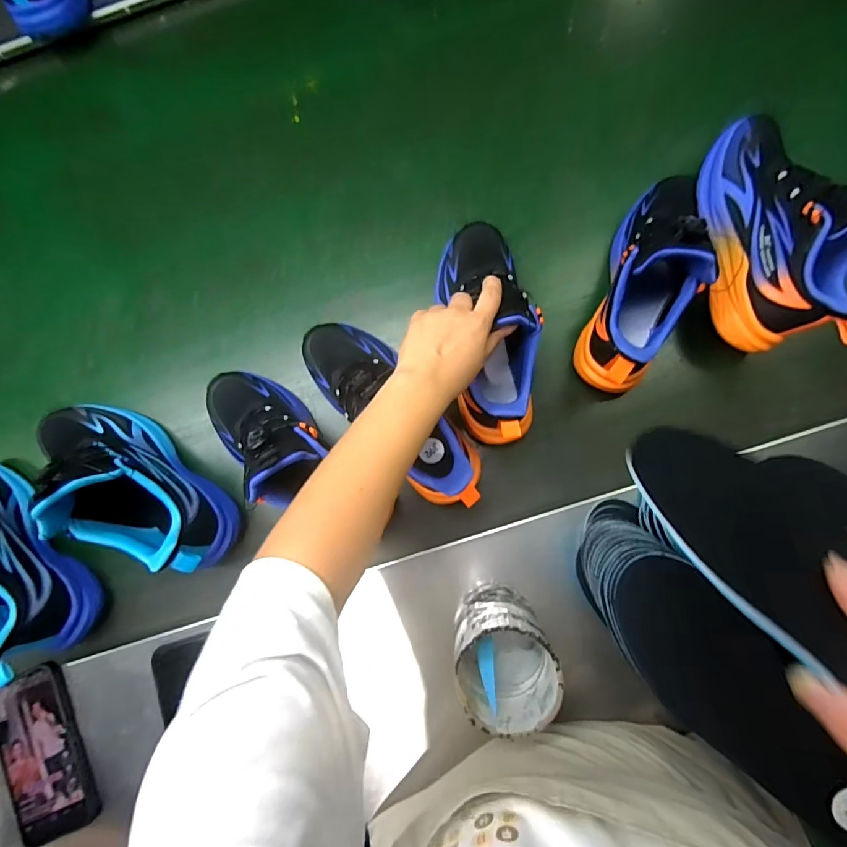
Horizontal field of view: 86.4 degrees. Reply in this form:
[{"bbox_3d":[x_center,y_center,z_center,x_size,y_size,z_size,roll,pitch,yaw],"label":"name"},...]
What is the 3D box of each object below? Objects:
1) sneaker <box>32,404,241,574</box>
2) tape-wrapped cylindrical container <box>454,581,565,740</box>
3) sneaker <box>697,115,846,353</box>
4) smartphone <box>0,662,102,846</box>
[{"bbox_3d":[-0.308,0.062,0.450,0.240,0.136,0.091,42,87,0],"label":"sneaker"},{"bbox_3d":[0.066,0.202,0.408,0.075,0.137,0.080,0,88,-3],"label":"tape-wrapped cylindrical container"},{"bbox_3d":[0.359,-0.190,0.435,0.087,0.142,0.245,3,84,-39],"label":"sneaker"},{"bbox_3d":[-0.400,0.349,0.474,0.079,0.017,0.171,-19,86,-7],"label":"smartphone"}]

